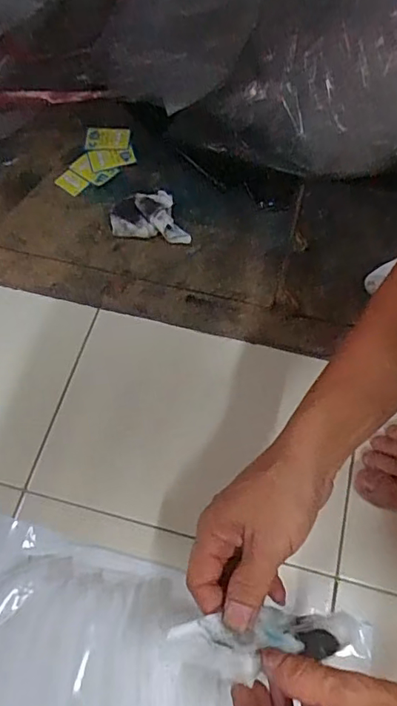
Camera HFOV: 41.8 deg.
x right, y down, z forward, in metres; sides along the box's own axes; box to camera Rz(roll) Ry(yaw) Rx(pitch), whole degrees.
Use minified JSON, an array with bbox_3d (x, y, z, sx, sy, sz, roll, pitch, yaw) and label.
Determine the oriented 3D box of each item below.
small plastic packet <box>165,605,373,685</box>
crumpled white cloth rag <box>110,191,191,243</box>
[{"bbox_3d":[0.050,0.187,0.339,0.151,0.027,0.033,11,61,-25],"label":"small plastic packet"},{"bbox_3d":[-0.055,-0.165,0.624,0.093,0.017,0.062,6,64,4],"label":"crumpled white cloth rag"}]

